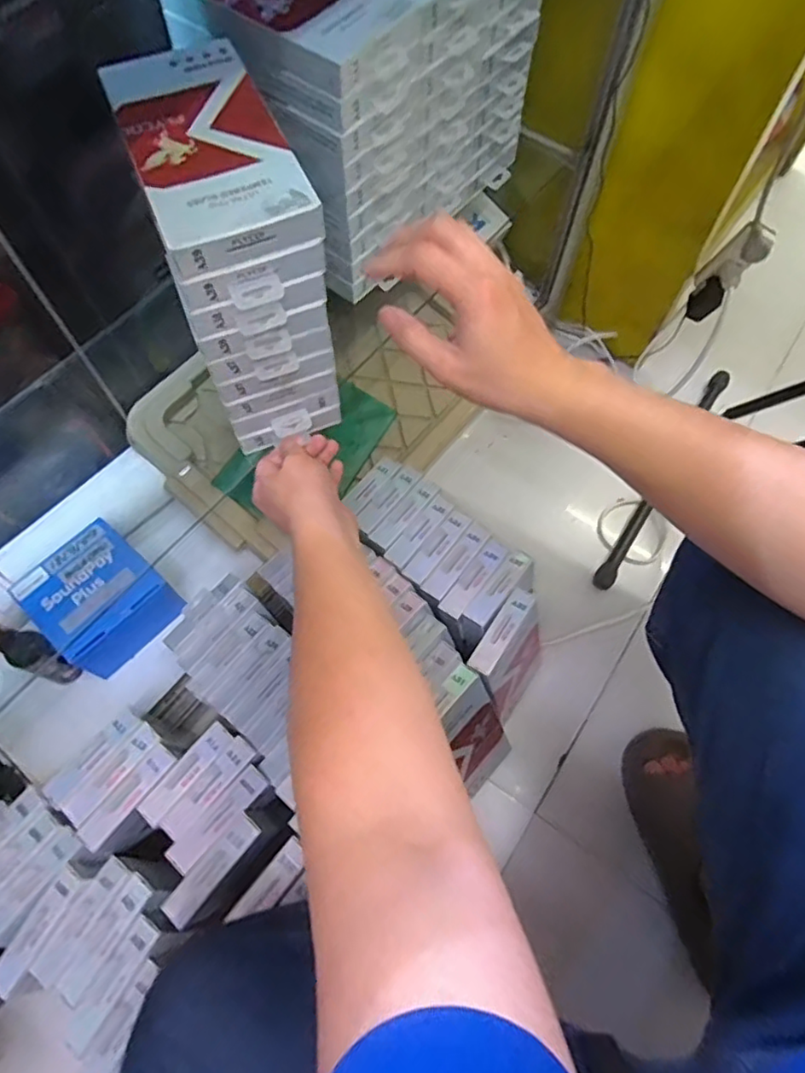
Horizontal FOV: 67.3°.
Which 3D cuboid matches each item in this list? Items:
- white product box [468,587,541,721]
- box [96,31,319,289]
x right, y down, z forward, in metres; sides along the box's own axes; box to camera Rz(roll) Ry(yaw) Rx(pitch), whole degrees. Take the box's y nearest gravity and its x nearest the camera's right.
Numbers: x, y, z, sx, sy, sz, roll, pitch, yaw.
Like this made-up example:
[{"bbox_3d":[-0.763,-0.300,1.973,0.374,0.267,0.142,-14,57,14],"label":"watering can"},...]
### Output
[{"bbox_3d":[0.125,0.149,0.703,0.028,0.185,0.103,25,65,28],"label":"white product box"},{"bbox_3d":[-0.138,-0.275,0.427,0.099,0.025,0.200,-22,69,-10],"label":"box"}]

